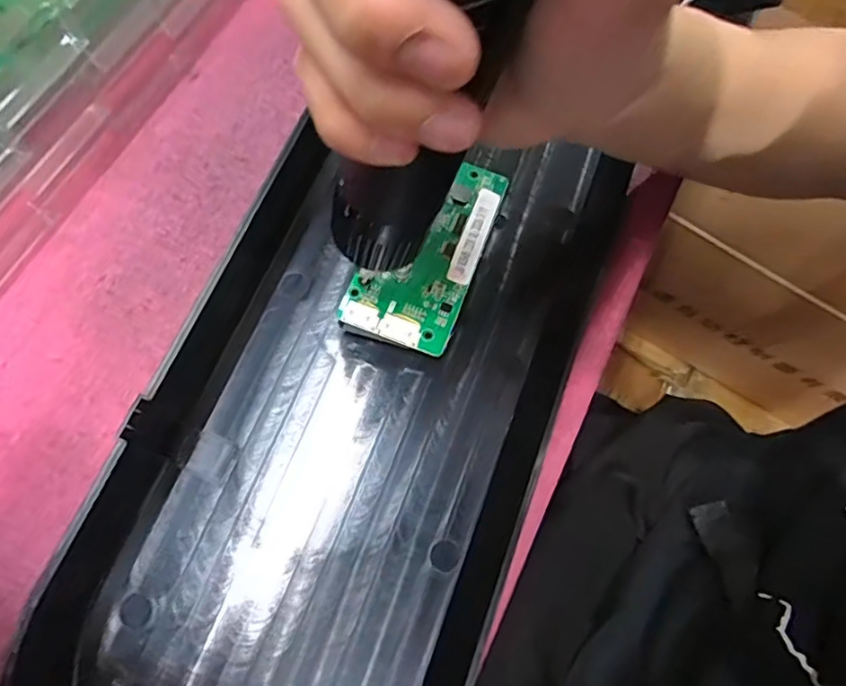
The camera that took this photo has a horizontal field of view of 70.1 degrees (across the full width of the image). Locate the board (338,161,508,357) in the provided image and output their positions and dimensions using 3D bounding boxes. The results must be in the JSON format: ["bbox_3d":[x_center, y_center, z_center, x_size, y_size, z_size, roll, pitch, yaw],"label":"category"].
[{"bbox_3d":[0.003,-0.043,0.265,0.046,0.005,0.094,23,71,-1],"label":"board"}]

